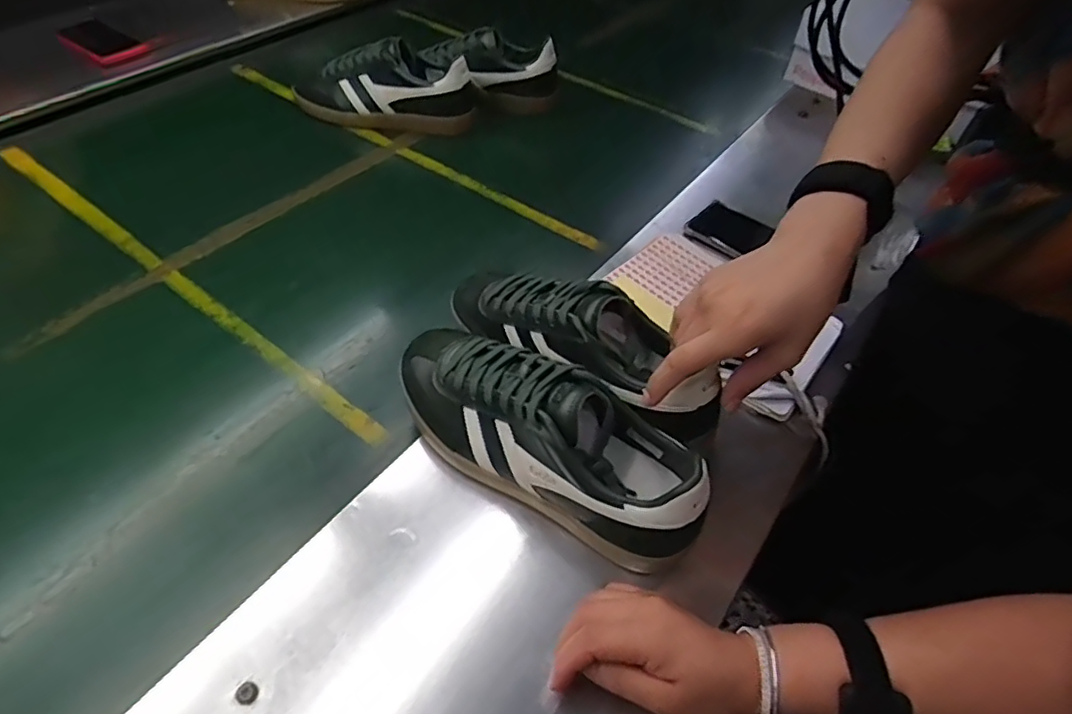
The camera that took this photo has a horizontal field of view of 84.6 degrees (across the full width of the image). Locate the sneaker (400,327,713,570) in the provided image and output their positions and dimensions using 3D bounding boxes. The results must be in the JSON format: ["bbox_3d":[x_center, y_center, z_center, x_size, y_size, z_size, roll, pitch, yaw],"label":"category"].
[{"bbox_3d":[0.005,0.051,0.444,0.250,0.116,0.093,31,53,22],"label":"sneaker"}]

